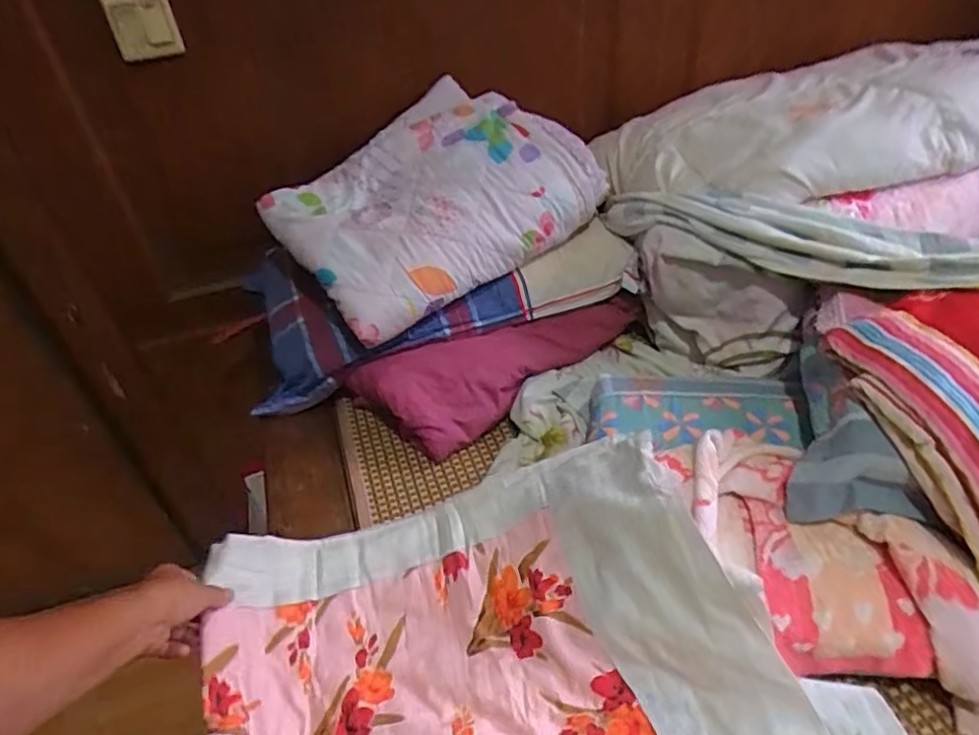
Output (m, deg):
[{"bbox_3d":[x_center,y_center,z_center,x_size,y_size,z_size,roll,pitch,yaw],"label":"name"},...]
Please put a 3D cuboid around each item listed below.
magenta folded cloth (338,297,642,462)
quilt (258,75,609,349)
[{"bbox_3d":[0.030,0.010,0.930,0.480,0.089,0.163,-15,39,-9],"label":"magenta folded cloth"},{"bbox_3d":[-0.099,-0.267,0.995,0.444,0.193,0.355,-30,43,-27],"label":"quilt"}]

